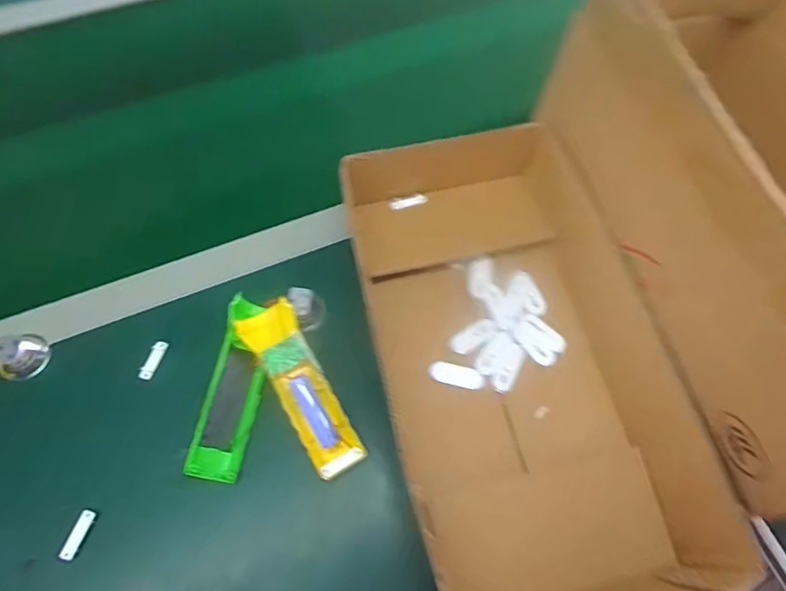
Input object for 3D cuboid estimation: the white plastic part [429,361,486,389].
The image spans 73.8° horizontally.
[{"bbox_3d":[0.060,0.075,0.492,0.051,0.010,0.021,9,65,1],"label":"white plastic part"}]

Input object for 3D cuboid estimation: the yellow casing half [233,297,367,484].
[{"bbox_3d":[-0.081,0.081,0.465,0.048,0.026,0.156,-28,70,-15],"label":"yellow casing half"}]

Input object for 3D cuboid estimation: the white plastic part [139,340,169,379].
[{"bbox_3d":[-0.223,0.060,0.487,0.010,0.008,0.038,19,66,6],"label":"white plastic part"}]

